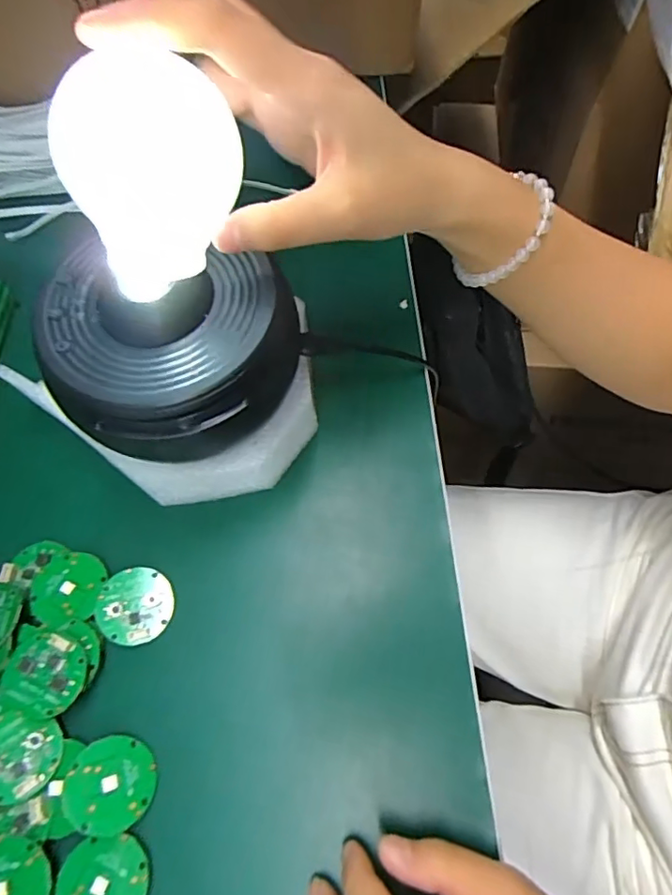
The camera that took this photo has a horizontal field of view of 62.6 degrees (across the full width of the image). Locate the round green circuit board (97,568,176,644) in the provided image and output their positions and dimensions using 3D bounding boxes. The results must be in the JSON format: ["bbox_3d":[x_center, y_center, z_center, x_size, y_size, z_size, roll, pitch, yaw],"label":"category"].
[{"bbox_3d":[-0.096,0.075,0.265,0.033,0.008,0.034,-1,65,3],"label":"round green circuit board"}]

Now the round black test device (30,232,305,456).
[{"bbox_3d":[-0.067,-0.037,0.233,0.095,0.054,0.082,-5,65,1],"label":"round black test device"}]

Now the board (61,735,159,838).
[{"bbox_3d":[-0.094,0.141,0.231,0.035,0.004,0.035,10,56,-15],"label":"board"}]

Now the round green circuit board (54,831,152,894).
[{"bbox_3d":[-0.092,0.172,0.219,0.035,0.005,0.031,-1,65,3],"label":"round green circuit board"}]

